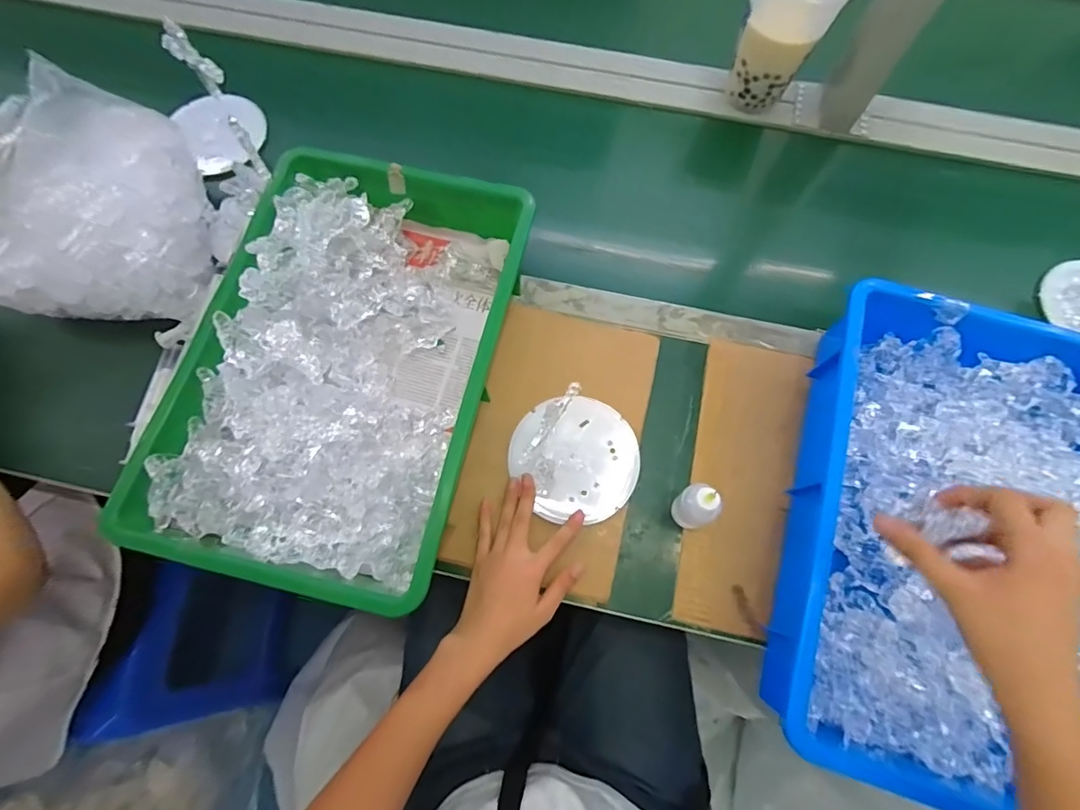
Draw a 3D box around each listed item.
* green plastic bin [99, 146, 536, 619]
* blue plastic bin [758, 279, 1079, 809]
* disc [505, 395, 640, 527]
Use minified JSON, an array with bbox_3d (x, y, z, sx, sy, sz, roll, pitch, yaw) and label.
[{"bbox_3d":[-0.177,-0.044,0.491,0.271,0.106,0.425,13,72,4],"label":"green plastic bin"},{"bbox_3d":[0.374,0.111,0.442,0.277,0.085,0.413,16,72,5],"label":"blue plastic bin"},{"bbox_3d":[0.038,0.052,0.498,0.121,0.023,0.124,-34,75,-11],"label":"disc"}]

